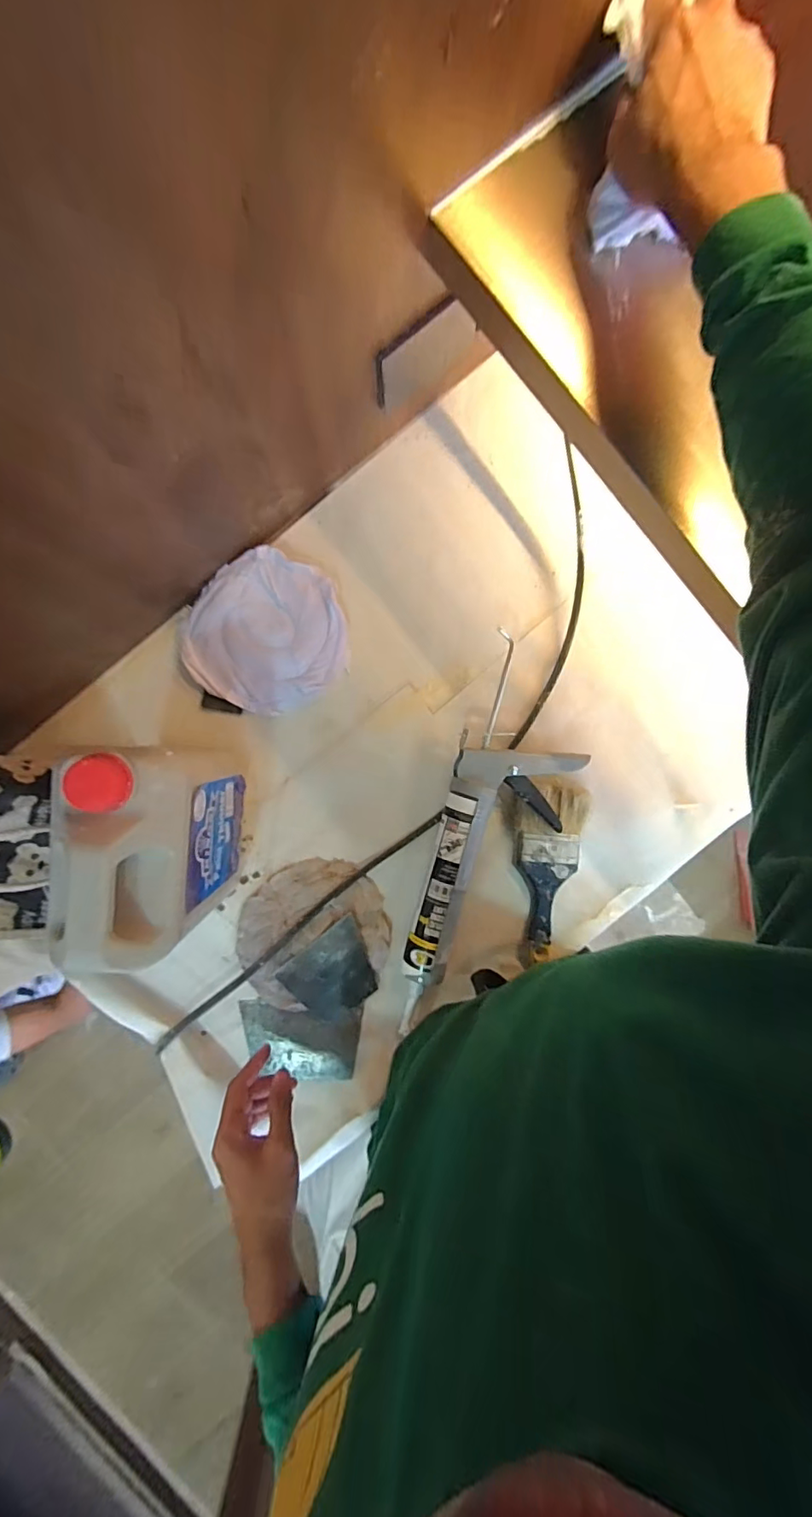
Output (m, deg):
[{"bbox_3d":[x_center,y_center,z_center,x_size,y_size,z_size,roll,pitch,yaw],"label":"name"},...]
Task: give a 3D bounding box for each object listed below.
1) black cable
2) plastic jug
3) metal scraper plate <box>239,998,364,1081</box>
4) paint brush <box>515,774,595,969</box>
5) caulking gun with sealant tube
[{"bbox_3d":[0.007,0.042,0.626,0.167,0.035,0.804,33,92,-17],"label":"black cable"},{"bbox_3d":[-0.228,0.078,0.507,0.099,0.231,0.176,9,91,-3],"label":"plastic jug"},{"bbox_3d":[-0.127,0.337,0.638,0.140,0.015,0.086,5,89,-5],"label":"metal scraper plate"},{"bbox_3d":[0.166,0.130,0.632,0.080,0.024,0.211,5,91,-3],"label":"paint brush"},{"bbox_3d":[0.098,0.099,0.615,0.142,0.050,0.466,17,90,-3],"label":"caulking gun with sealant tube"}]

